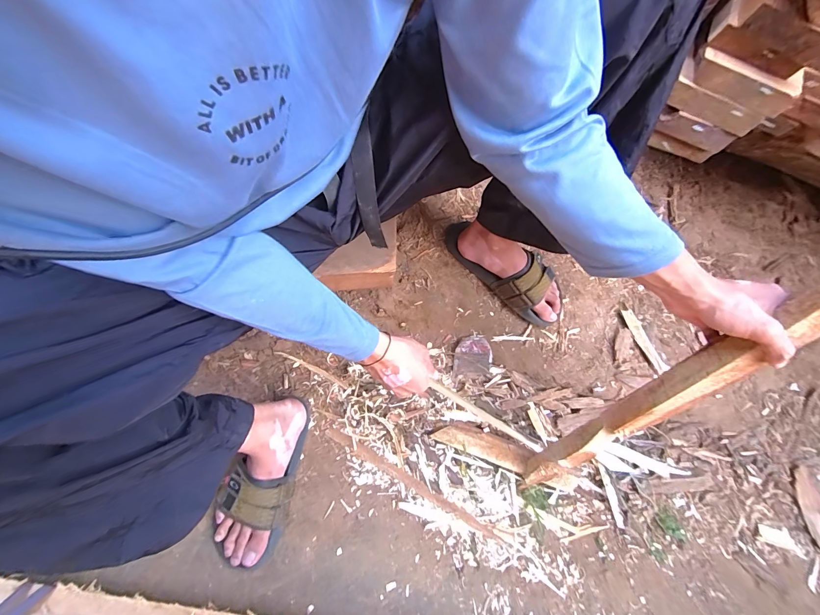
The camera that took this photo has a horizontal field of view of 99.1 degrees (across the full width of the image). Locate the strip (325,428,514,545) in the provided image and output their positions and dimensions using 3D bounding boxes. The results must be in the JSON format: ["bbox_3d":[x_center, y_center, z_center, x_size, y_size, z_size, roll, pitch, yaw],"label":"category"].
[{"bbox_3d":[0.011,0.328,0.646,0.384,0.014,0.022,28,76,7],"label":"strip"}]

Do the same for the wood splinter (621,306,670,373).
[{"bbox_3d":[0.463,0.062,0.694,0.029,0.004,0.139,-21,76,-7],"label":"wood splinter"}]

